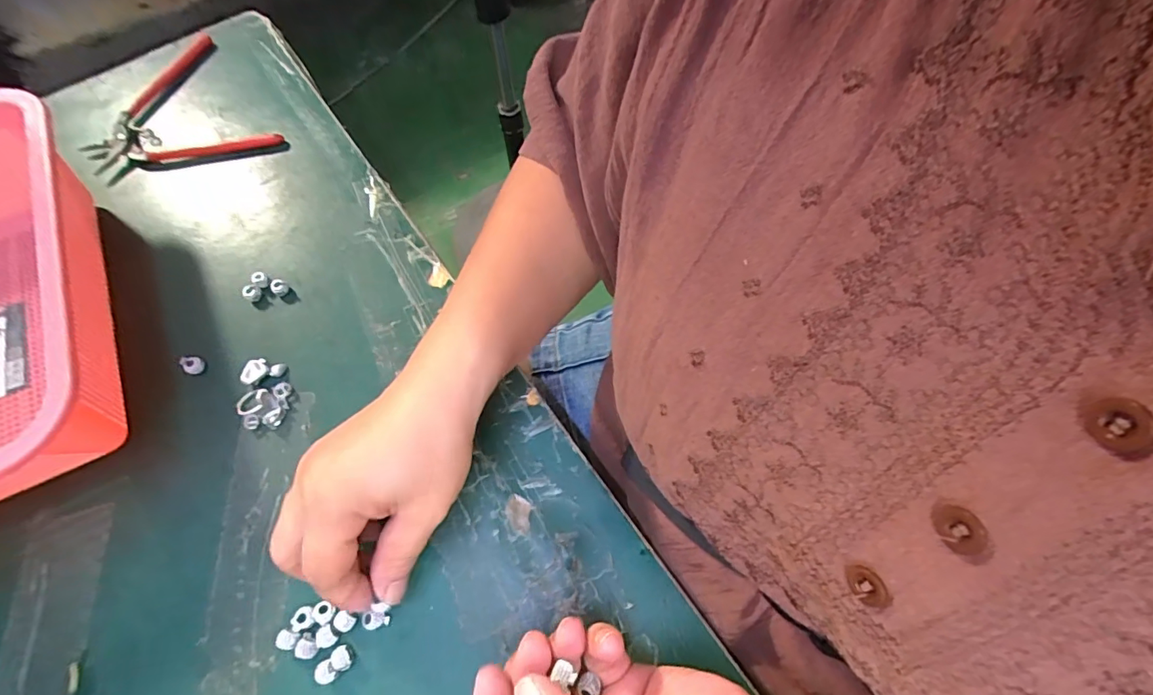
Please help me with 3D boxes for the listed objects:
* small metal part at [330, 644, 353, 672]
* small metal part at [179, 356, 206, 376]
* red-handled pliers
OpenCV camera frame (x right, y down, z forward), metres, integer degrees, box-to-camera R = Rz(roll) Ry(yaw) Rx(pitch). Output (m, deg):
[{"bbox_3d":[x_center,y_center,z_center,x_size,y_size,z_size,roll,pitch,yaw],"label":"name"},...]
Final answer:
[{"bbox_3d":[-0.119,0.158,0.253,0.010,0.005,0.011,0,67,1],"label":"small metal part"},{"bbox_3d":[-0.243,0.011,0.316,0.010,0.012,0.011,0,67,1],"label":"small metal part"},{"bbox_3d":[-0.328,-0.183,0.399,0.124,0.011,0.144,-37,71,-13],"label":"red-handled pliers"}]

